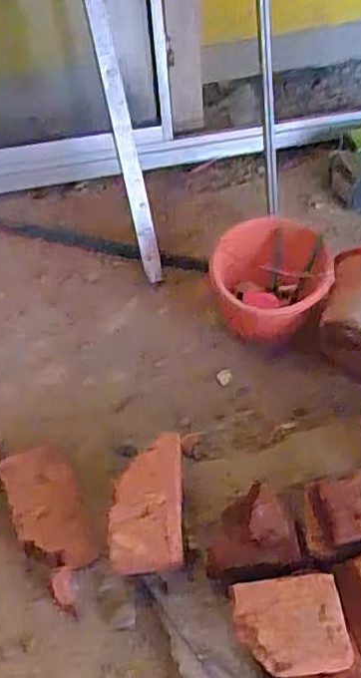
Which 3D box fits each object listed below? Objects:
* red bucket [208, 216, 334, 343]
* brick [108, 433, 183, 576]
[{"bbox_3d":[0.171,-0.107,1.254,0.212,0.142,0.246,1,48,1],"label":"red bucket"},{"bbox_3d":[-0.049,0.228,0.915,0.099,0.056,0.195,-1,48,0],"label":"brick"}]

